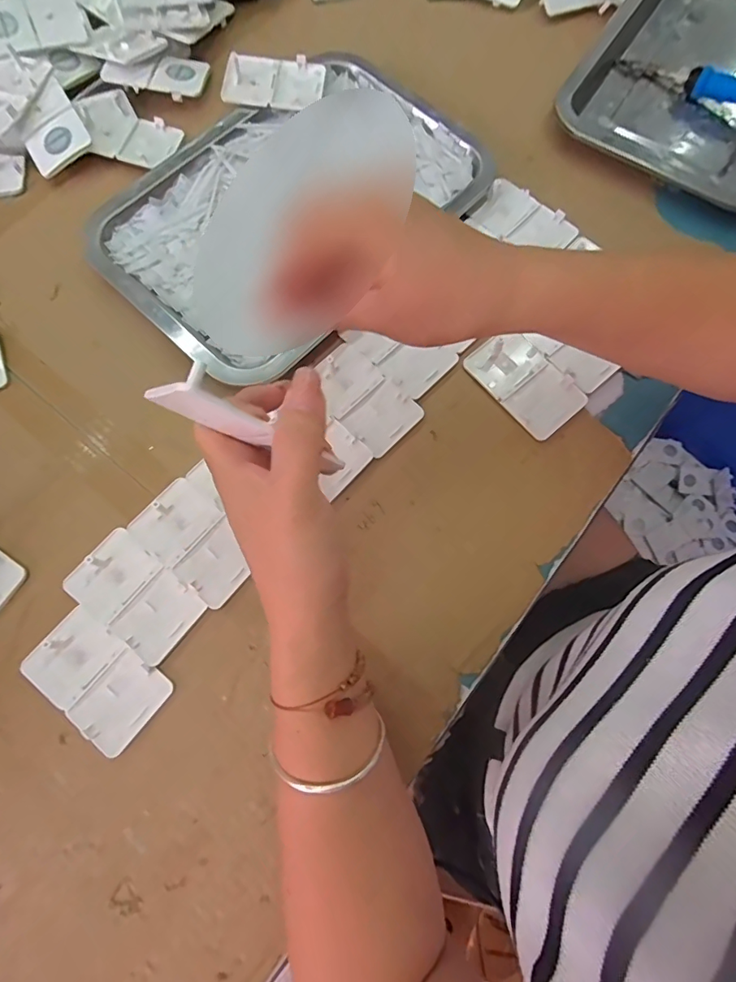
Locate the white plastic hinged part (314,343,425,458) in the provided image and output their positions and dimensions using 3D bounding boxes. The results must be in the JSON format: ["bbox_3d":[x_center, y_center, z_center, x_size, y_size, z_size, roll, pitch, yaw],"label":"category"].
[{"bbox_3d":[-0.005,-0.070,0.353,0.051,0.005,0.085,-44,79,-11],"label":"white plastic hinged part"}]

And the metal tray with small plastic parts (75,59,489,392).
[{"bbox_3d":[-0.066,-0.238,0.387,0.213,0.019,0.298,40,78,10],"label":"metal tray with small plastic parts"}]

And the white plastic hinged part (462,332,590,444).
[{"bbox_3d":[0.120,-0.083,0.356,0.052,0.004,0.085,-39,78,-10],"label":"white plastic hinged part"}]

